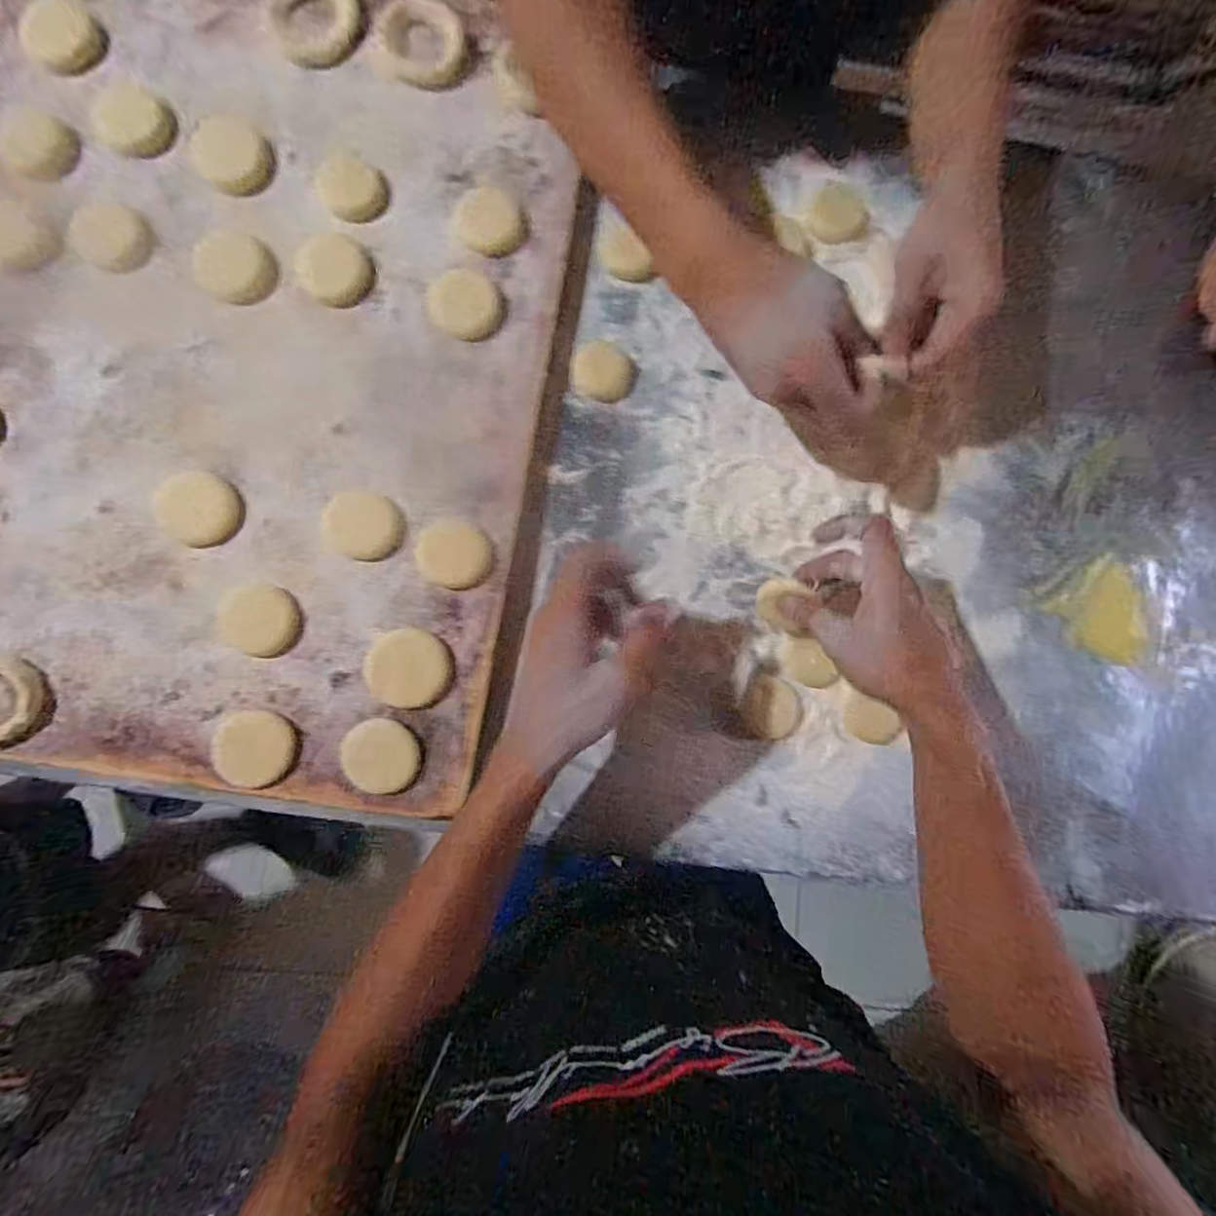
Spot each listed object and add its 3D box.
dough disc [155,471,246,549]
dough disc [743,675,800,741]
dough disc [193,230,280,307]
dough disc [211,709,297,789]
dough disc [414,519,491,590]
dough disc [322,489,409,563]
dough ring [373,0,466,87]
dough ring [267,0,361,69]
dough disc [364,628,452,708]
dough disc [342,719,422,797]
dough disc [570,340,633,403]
[{"bbox_3d":[-0.288,-0.070,0.401,0.057,0.004,0.051,9,85,-5],"label":"dough disc"},{"bbox_3d":[0.128,0.078,0.442,0.044,0.004,0.045,0,86,-6],"label":"dough disc"},{"bbox_3d":[-0.272,-0.249,0.417,0.057,0.006,0.049,25,84,-4],"label":"dough disc"},{"bbox_3d":[-0.243,0.096,0.391,0.051,0.009,0.048,0,86,-6],"label":"dough disc"},{"bbox_3d":[-0.111,-0.039,0.412,0.051,0.004,0.048,0,86,-6],"label":"dough disc"},{"bbox_3d":[-0.175,-0.059,0.410,0.055,0.004,0.048,14,85,-5],"label":"dough disc"},{"bbox_3d":[-0.140,-0.425,0.429,0.060,0.010,0.062,0,86,-6],"label":"dough ring"},{"bbox_3d":[-0.219,-0.442,0.425,0.063,0.013,0.070,-8,87,-7],"label":"dough ring"},{"bbox_3d":[-0.142,0.043,0.409,0.057,0.005,0.052,0,86,-6],"label":"dough disc"},{"bbox_3d":[-0.158,0.103,0.399,0.046,0.005,0.053,-41,91,-7],"label":"dough disc"},{"bbox_3d":[-0.004,-0.189,0.450,0.047,0.014,0.047,0,86,-6],"label":"dough disc"}]

